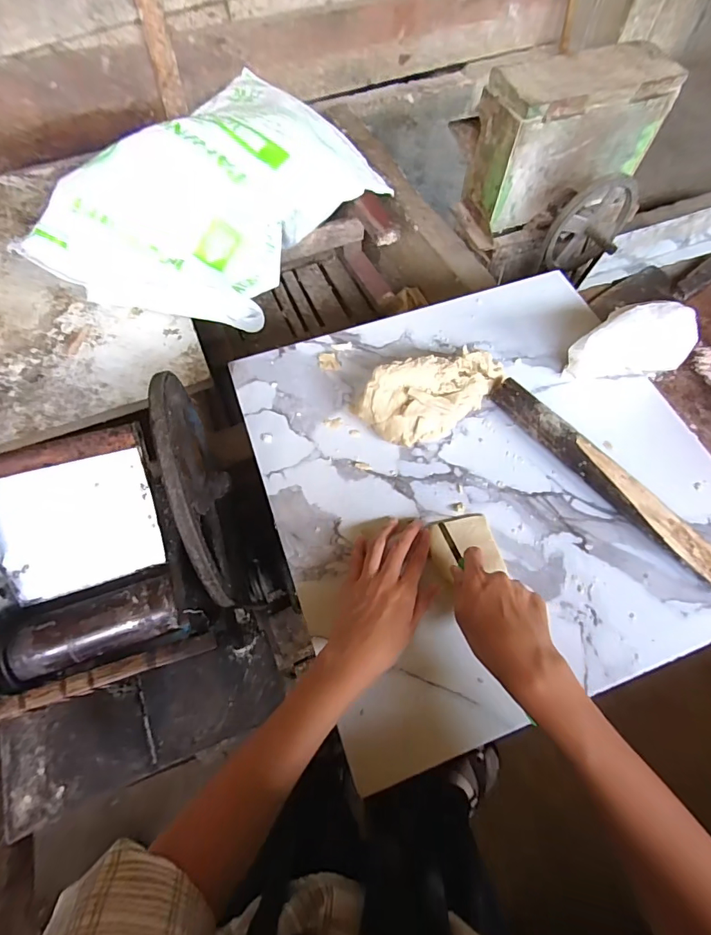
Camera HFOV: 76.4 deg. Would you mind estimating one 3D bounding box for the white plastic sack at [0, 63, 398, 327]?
[{"bbox_3d":[-0.248,-0.539,0.916,0.392,0.206,0.664,30,68,12],"label":"white plastic sack"}]

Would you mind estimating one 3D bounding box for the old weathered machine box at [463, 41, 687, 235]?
[{"bbox_3d":[0.416,-0.653,0.899,0.347,0.229,0.133,-19,66,-12],"label":"old weathered machine box"}]

